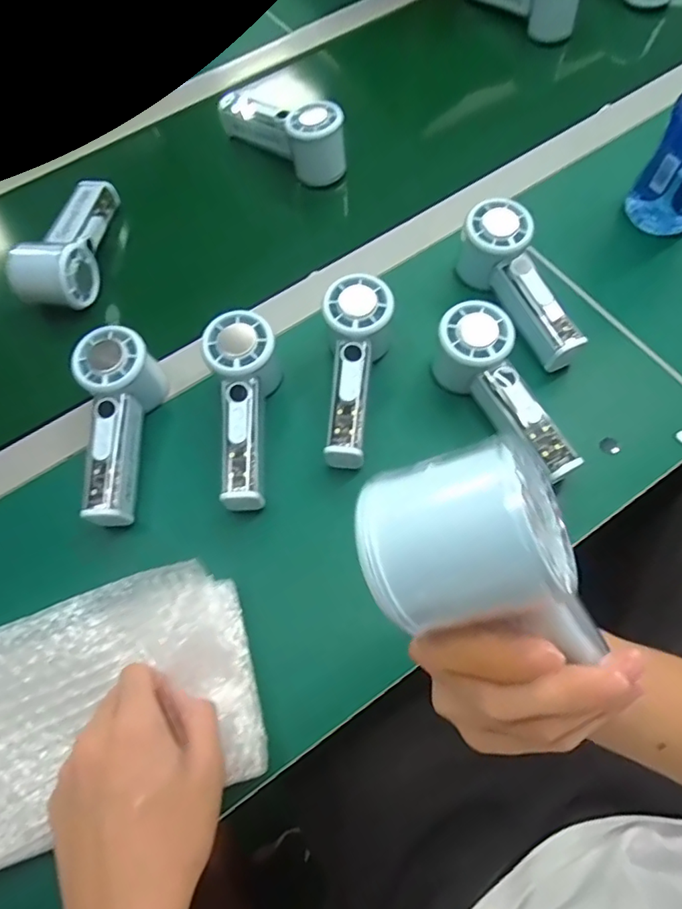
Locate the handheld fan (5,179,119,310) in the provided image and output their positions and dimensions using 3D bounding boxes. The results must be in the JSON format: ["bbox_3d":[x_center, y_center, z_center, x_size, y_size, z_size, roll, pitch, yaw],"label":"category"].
[{"bbox_3d":[-0.267,-0.209,0.516,0.063,0.047,0.161,-1,66,2],"label":"handheld fan"}]

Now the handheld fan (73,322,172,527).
[{"bbox_3d":[-0.181,-0.020,0.437,0.054,0.056,0.154,-3,79,2],"label":"handheld fan"}]

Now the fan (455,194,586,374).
[{"bbox_3d":[0.163,-0.151,0.465,0.056,0.057,0.151,-30,68,-10],"label":"fan"}]

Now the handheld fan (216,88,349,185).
[{"bbox_3d":[-0.060,-0.348,0.569,0.155,0.062,0.047,35,73,16],"label":"handheld fan"}]

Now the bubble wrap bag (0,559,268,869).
[{"bbox_3d":[-0.161,0.158,0.328,0.211,0.031,0.134,-15,78,-15],"label":"bubble wrap bag"}]

